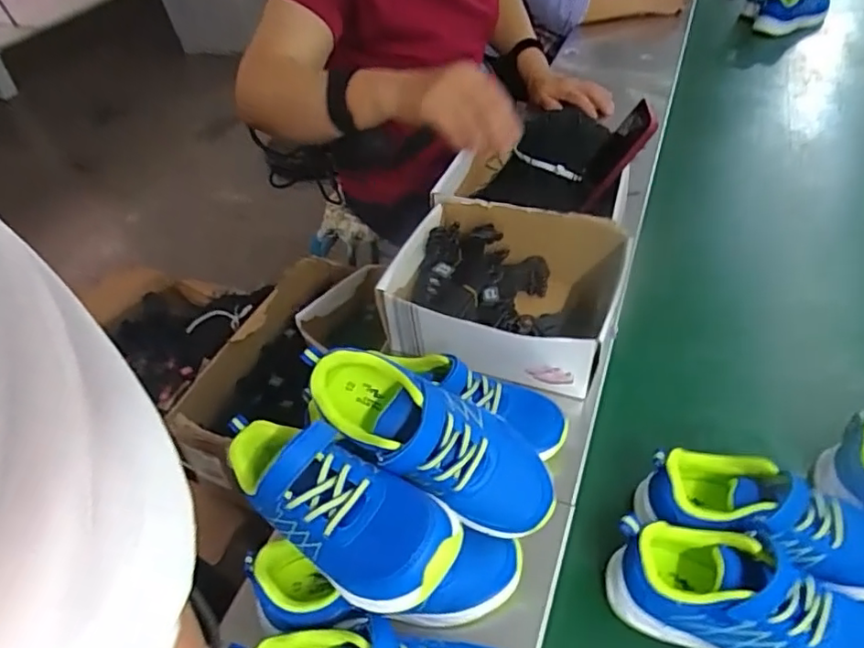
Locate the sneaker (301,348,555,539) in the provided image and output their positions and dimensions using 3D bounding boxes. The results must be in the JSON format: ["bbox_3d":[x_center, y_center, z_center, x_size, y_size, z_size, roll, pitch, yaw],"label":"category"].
[{"bbox_3d":[-0.001,0.089,0.448,0.196,0.073,0.078,31,53,9],"label":"sneaker"}]

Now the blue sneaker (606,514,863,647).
[{"bbox_3d":[0.238,0.207,0.446,0.200,0.072,0.077,16,48,22],"label":"blue sneaker"}]

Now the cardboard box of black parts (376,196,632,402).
[{"bbox_3d":[0.081,-0.036,0.664,0.226,0.094,0.190,12,47,18],"label":"cardboard box of black parts"}]

